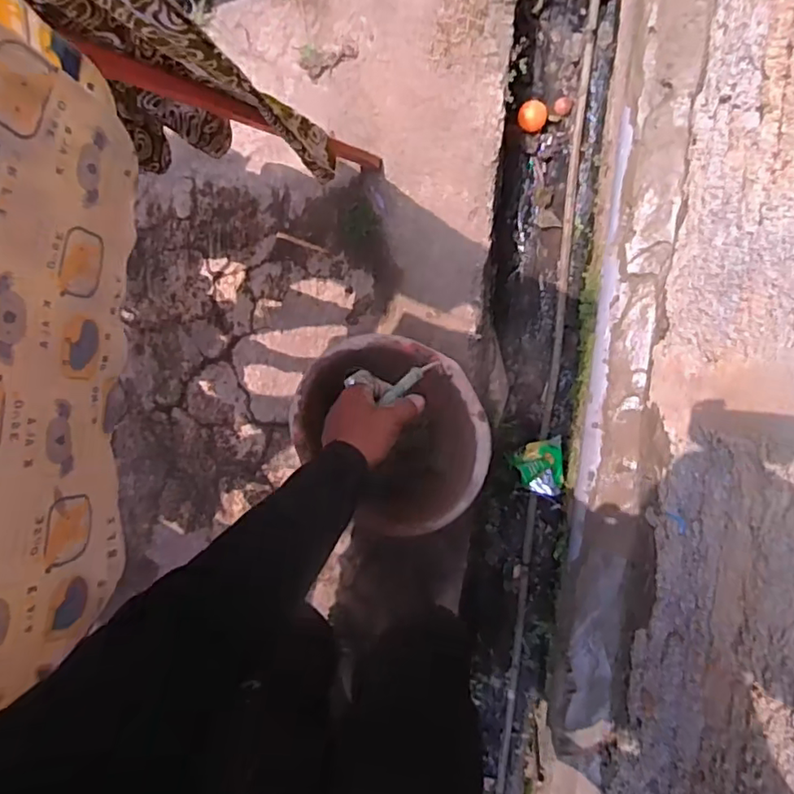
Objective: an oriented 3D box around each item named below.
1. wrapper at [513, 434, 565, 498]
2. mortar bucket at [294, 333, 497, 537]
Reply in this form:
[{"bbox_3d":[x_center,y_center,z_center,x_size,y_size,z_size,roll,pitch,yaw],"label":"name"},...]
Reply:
[{"bbox_3d":[0.323,0.159,1.361,0.112,0.051,0.130,-2,95,8],"label":"wrapper"},{"bbox_3d":[-0.009,0.044,0.915,0.291,0.185,0.253,42,88,-8],"label":"mortar bucket"}]

